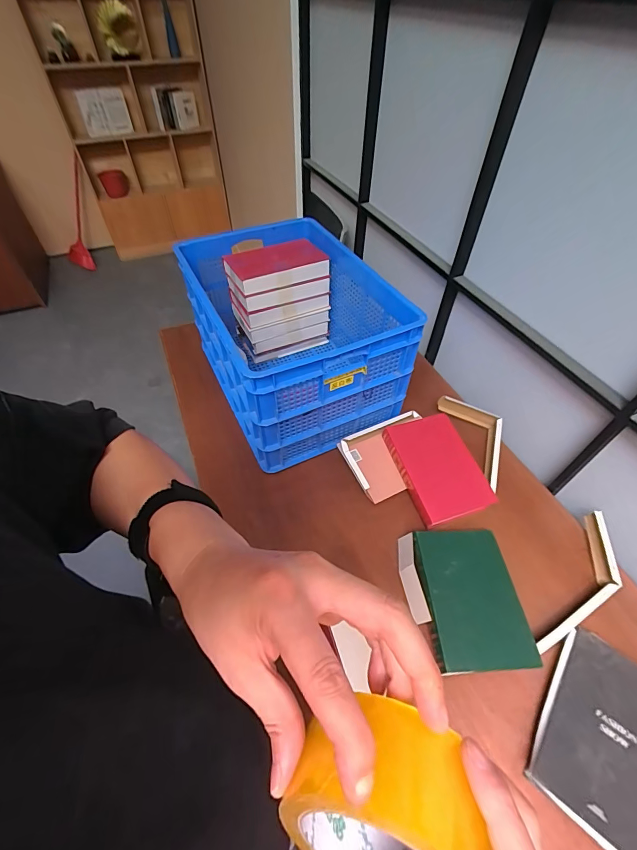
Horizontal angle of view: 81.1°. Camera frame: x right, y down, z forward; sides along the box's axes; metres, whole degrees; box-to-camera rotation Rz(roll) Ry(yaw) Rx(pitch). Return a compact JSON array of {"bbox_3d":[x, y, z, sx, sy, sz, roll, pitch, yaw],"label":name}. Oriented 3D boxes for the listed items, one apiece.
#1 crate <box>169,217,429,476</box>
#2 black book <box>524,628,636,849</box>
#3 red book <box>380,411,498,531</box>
[{"bbox_3d":[-0.074,-0.273,1.104,0.466,0.373,0.657,-22,54,-18],"label":"crate"},{"bbox_3d":[0.488,0.522,0.636,0.180,0.024,0.284,29,54,29],"label":"black book"},{"bbox_3d":[0.312,0.108,0.986,0.205,0.038,0.293,-12,52,-11],"label":"red book"}]

